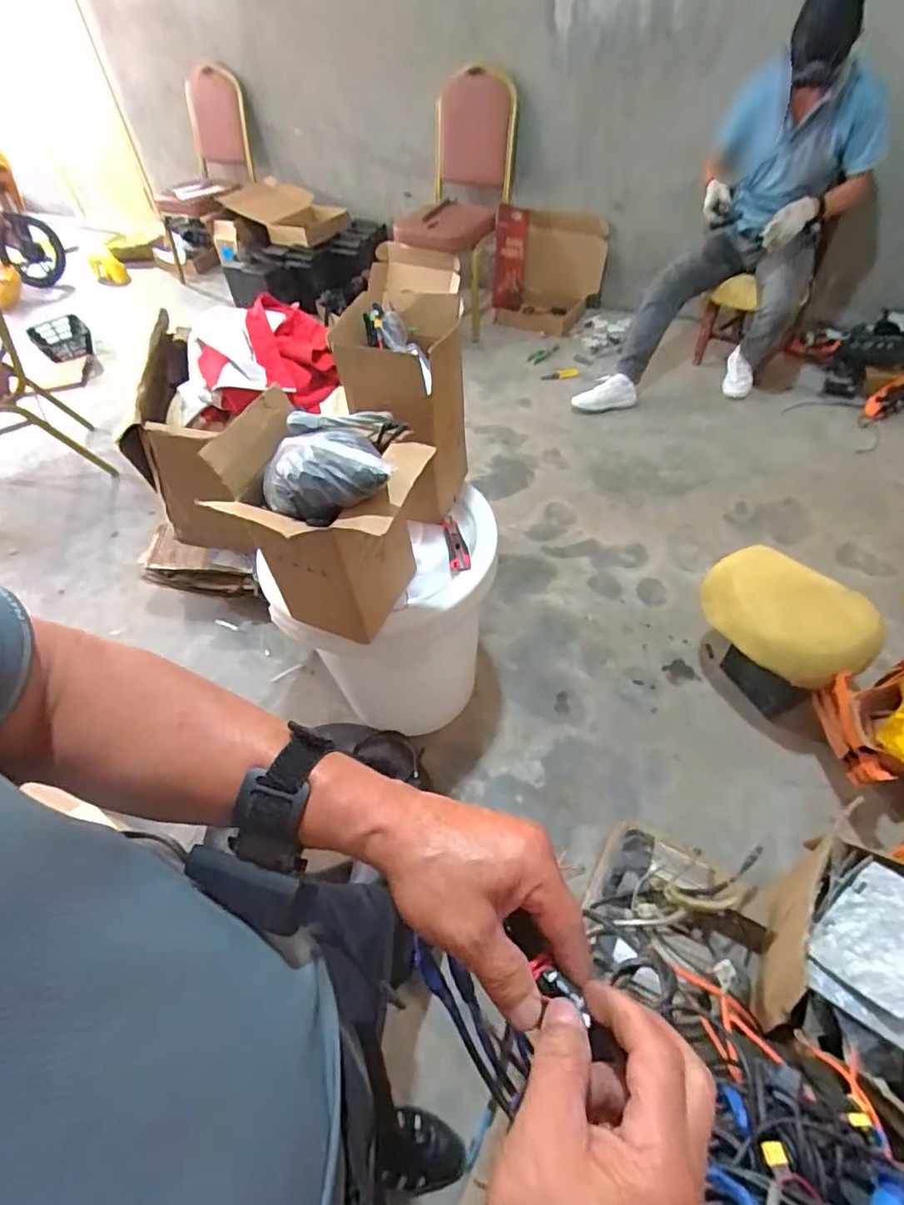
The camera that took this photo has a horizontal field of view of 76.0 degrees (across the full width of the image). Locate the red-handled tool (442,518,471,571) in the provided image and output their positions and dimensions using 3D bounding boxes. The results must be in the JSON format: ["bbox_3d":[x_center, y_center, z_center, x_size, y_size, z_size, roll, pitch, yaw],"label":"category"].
[{"bbox_3d":[0.007,-0.115,1.113,0.039,0.026,0.131,-10,50,-3],"label":"red-handled tool"}]

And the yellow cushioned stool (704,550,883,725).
[{"bbox_3d":[0.721,0.081,1.324,0.202,0.324,0.346,-25,53,-15],"label":"yellow cushioned stool"}]

